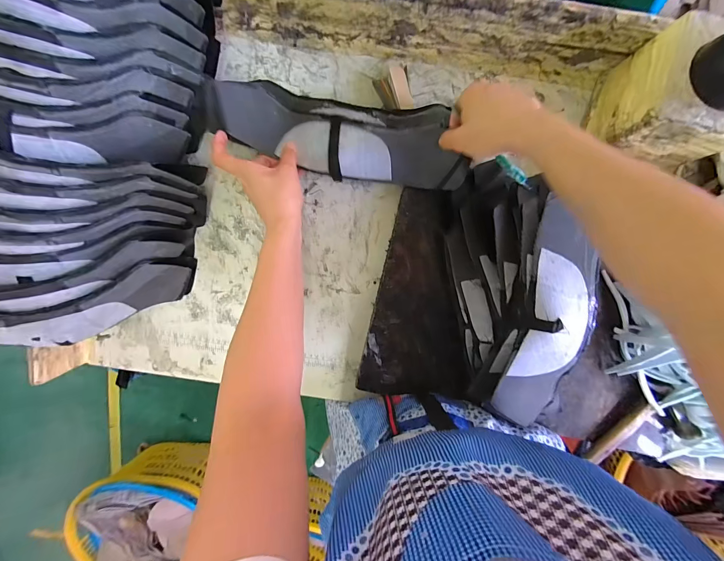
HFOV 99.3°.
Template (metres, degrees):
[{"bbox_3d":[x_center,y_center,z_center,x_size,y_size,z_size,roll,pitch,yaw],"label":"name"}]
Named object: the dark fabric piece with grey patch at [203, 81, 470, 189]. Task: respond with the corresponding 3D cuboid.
[{"bbox_3d":[-0.029,-0.193,0.399,0.335,0.040,0.108,13,100,1],"label":"dark fabric piece with grey patch"}]

